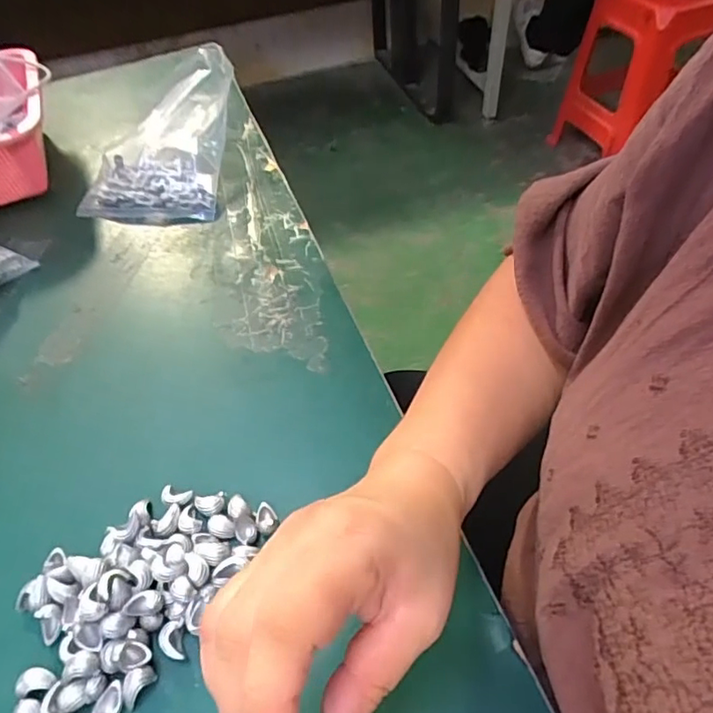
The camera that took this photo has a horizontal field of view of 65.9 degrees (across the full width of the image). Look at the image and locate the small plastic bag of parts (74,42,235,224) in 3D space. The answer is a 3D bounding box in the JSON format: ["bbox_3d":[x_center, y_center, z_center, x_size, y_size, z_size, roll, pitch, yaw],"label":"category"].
[{"bbox_3d":[-0.196,-0.228,0.557,0.136,0.086,0.184,2,50,9],"label":"small plastic bag of parts"}]

